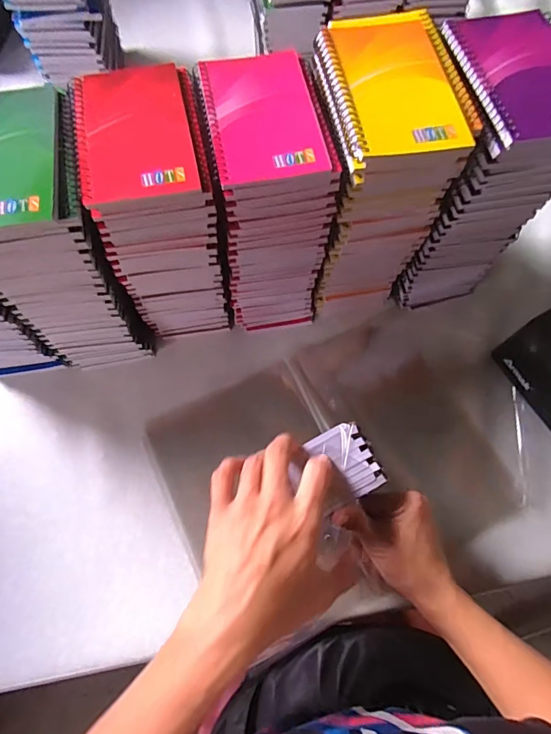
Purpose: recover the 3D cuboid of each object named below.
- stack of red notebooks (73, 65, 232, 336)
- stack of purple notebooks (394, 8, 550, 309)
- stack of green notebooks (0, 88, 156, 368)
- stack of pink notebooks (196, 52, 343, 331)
[{"bbox_3d":[-0.105,-0.137,0.429,0.093,0.229,0.134,-11,71,-4],"label":"stack of red notebooks"},{"bbox_3d":[0.182,-0.176,0.430,0.096,0.245,0.122,-10,71,-4],"label":"stack of purple notebooks"},{"bbox_3d":[-0.198,-0.111,0.412,0.098,0.237,0.142,-10,71,-4],"label":"stack of green notebooks"},{"bbox_3d":[-0.008,-0.153,0.433,0.095,0.223,0.132,-8,71,-3],"label":"stack of pink notebooks"}]

